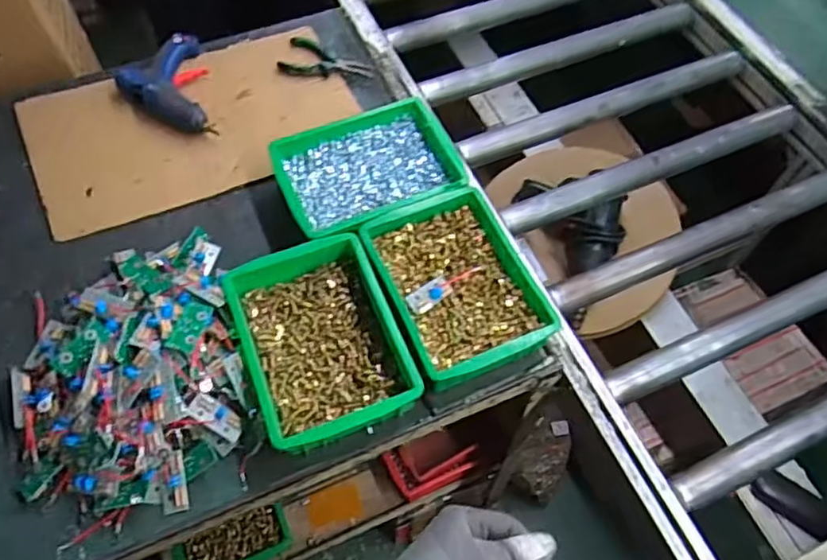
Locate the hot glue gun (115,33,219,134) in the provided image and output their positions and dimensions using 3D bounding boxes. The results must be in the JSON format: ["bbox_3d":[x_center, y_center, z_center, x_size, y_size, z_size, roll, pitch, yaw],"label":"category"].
[{"bbox_3d":[-0.393,-0.305,1.006,0.130,0.050,0.197,-16,61,-12],"label":"hot glue gun"}]

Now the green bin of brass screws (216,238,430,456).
[{"bbox_3d":[-0.117,0.069,0.782,0.177,0.054,0.238,-18,62,-13],"label":"green bin of brass screws"}]

